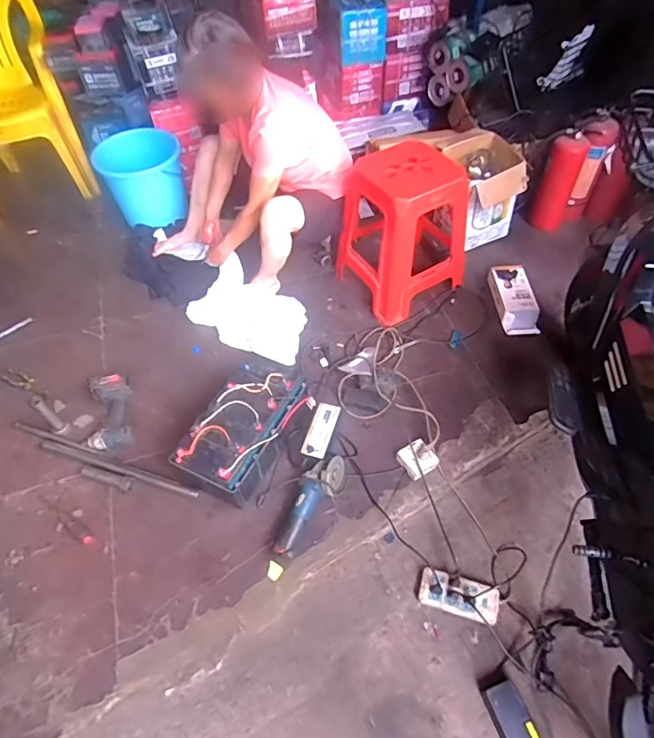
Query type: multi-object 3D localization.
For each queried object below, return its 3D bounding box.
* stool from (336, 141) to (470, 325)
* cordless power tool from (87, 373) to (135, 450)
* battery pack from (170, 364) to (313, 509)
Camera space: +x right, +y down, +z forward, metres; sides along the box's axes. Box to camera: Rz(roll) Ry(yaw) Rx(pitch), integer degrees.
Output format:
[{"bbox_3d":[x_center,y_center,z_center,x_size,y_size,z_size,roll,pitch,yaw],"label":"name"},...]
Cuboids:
[{"bbox_3d":[0.251,-0.480,1.733,0.352,0.444,0.377,-33,60,-16],"label":"stool"},{"bbox_3d":[-0.692,0.135,1.572,0.140,0.081,0.251,-13,54,-7],"label":"cordless power tool"},{"bbox_3d":[-0.234,0.170,1.441,0.214,0.154,0.409,25,57,20],"label":"battery pack"}]

